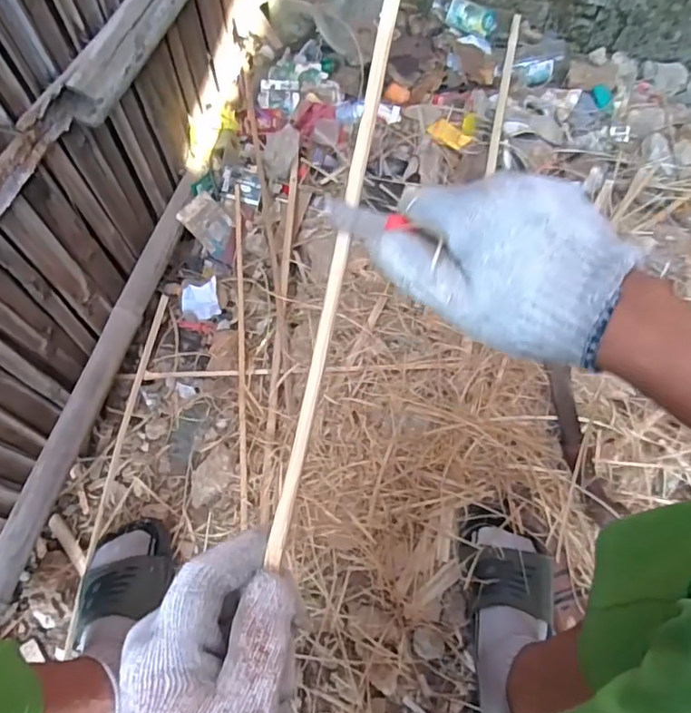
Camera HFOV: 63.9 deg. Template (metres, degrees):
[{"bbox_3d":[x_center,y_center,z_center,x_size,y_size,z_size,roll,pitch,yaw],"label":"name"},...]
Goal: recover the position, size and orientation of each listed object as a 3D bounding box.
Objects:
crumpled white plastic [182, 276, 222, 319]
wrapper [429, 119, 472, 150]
[{"bbox_3d":[-0.248,-0.098,0.945,0.065,0.040,0.055,-6,62,-4],"label":"crumpled white plastic"},{"bbox_3d":[0.198,-0.422,1.055,0.076,0.008,0.042,37,83,4],"label":"wrapper"}]

